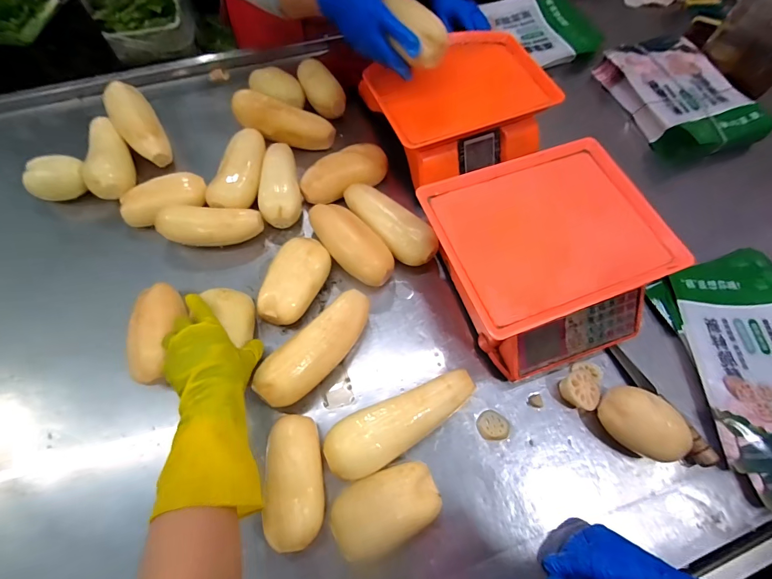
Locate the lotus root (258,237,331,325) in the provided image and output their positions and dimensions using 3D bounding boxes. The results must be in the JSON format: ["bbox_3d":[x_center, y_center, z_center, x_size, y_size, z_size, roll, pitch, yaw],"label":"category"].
[{"bbox_3d":[-0.136,-0.010,0.553,0.076,0.059,0.136,23,67,6],"label":"lotus root"}]

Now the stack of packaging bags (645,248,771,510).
[{"bbox_3d":[0.574,0.106,0.541,0.259,0.034,0.354,-6,67,-6],"label":"stack of packaging bags"}]

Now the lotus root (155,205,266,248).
[{"bbox_3d":[-0.276,-0.093,0.591,0.158,0.069,0.064,-6,66,-5],"label":"lotus root"}]

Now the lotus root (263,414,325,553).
[{"bbox_3d":[-0.108,0.229,0.446,0.067,0.057,0.143,-5,67,-6],"label":"lotus root"}]

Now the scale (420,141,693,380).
[{"bbox_3d":[0.223,-0.048,0.531,0.289,0.111,0.281,-18,69,-11],"label":"scale"}]

